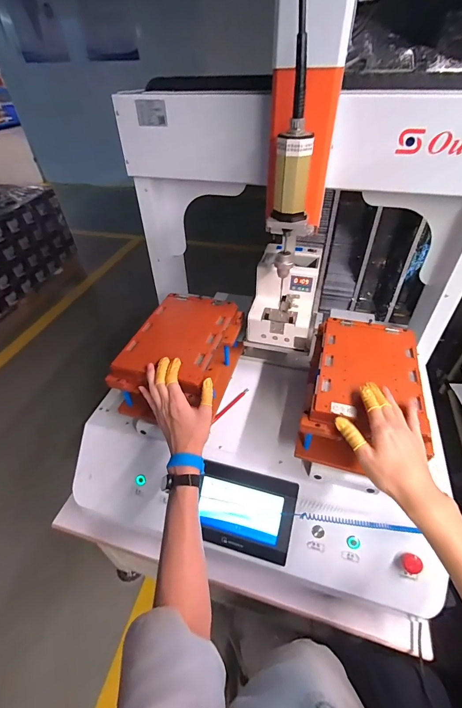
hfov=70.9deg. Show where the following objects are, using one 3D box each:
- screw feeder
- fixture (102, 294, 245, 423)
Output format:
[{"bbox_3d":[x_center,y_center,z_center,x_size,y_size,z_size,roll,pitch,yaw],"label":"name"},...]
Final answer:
[{"bbox_3d":[0.125,-0.130,0.743,0.140,0.162,0.197,8,44,10],"label":"screw feeder"},{"bbox_3d":[-0.095,0.006,0.670,0.169,0.129,0.258,13,45,15],"label":"fixture"}]

